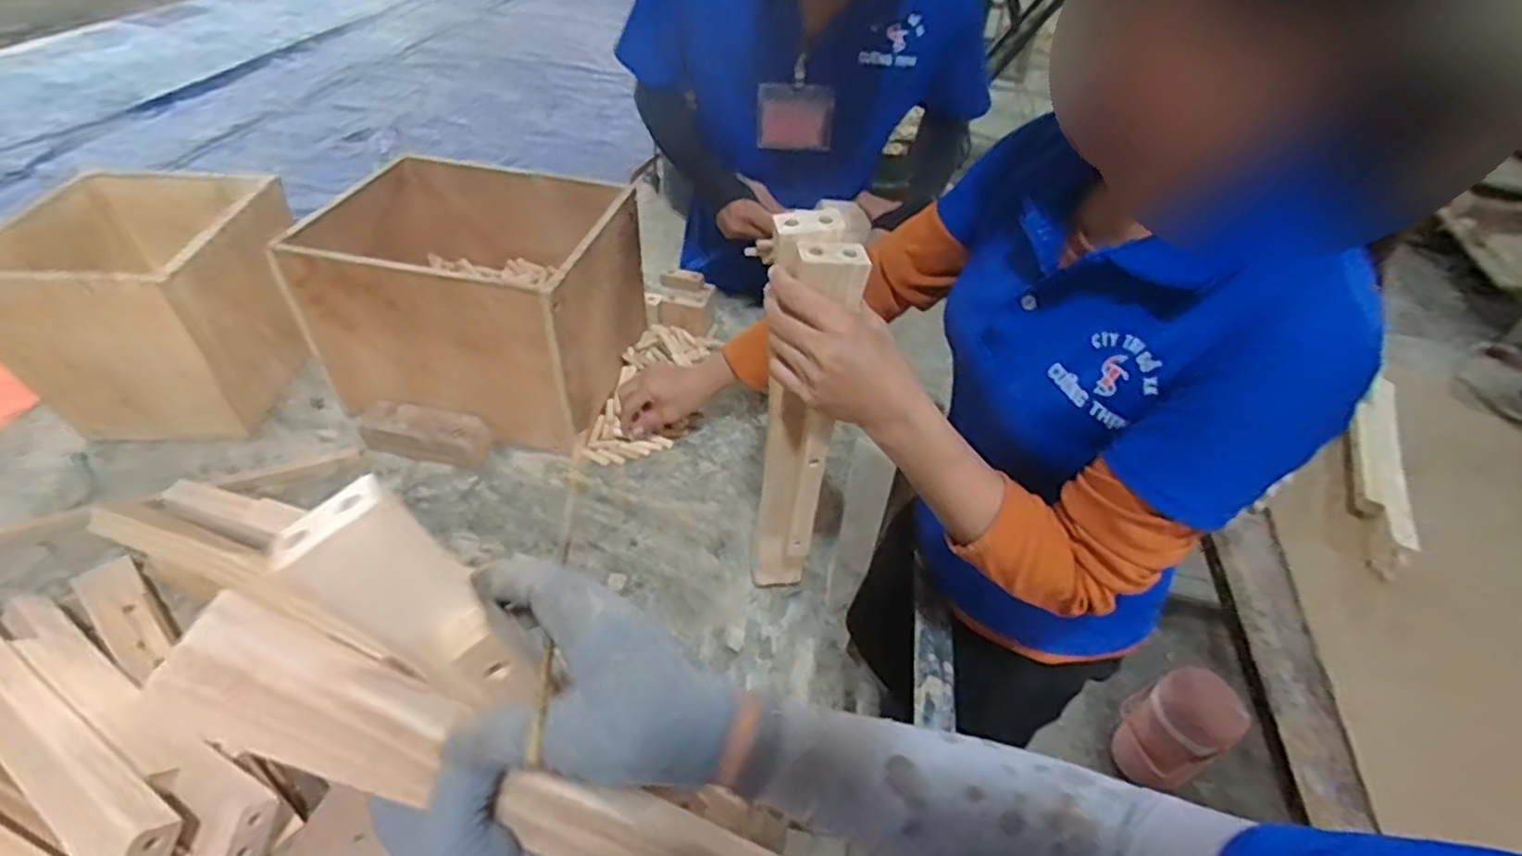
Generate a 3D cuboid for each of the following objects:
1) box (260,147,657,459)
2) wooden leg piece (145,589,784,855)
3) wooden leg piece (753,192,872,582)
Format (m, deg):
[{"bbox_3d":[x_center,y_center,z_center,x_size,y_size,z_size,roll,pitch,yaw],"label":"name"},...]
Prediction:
[{"bbox_3d":[-0.354,-0.163,0.876,0.356,0.236,0.283,7,44,3],"label":"box"},{"bbox_3d":[-0.102,0.191,0.358,0.366,0.037,0.049,43,35,-25],"label":"wooden leg piece"},{"bbox_3d":[0.026,0.015,0.589,0.061,0.410,0.055,11,44,6],"label":"wooden leg piece"}]

